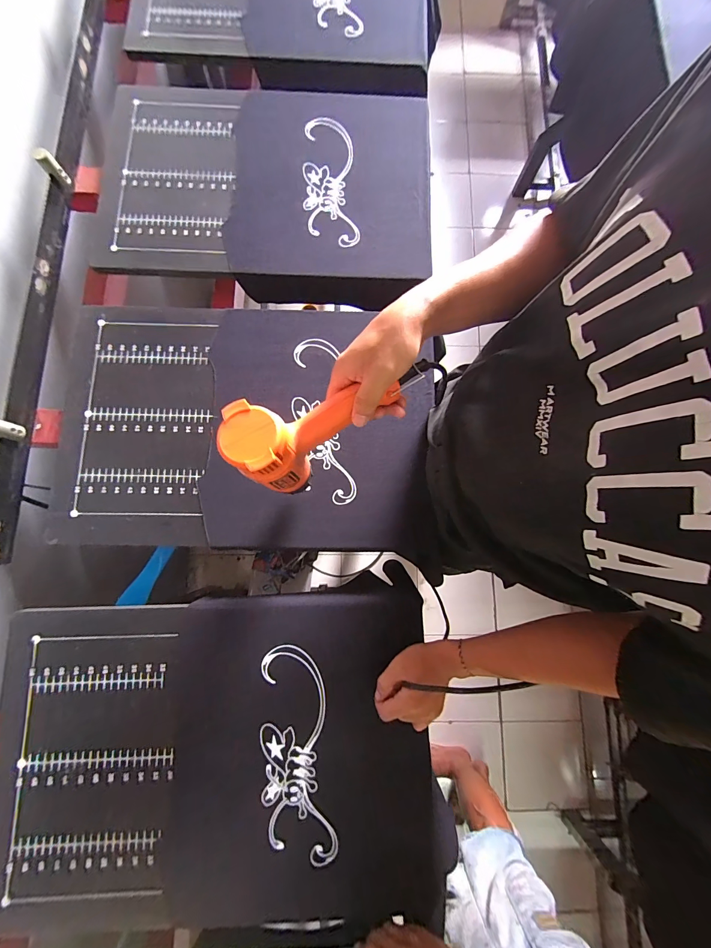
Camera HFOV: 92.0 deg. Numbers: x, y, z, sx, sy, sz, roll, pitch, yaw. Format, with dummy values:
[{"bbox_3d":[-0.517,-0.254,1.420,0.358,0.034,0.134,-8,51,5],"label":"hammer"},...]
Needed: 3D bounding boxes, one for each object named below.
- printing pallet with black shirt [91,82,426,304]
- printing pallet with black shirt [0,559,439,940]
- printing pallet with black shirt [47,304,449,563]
[{"bbox_3d":[-0.182,-0.540,0.658,0.643,0.072,0.411,2,80,-1],"label":"printing pallet with black shirt"},{"bbox_3d":[-0.199,0.390,0.487,0.610,0.050,0.434,-2,80,-2],"label":"printing pallet with black shirt"},{"bbox_3d":[-0.172,-0.085,0.551,0.587,0.021,0.393,3,80,-1],"label":"printing pallet with black shirt"}]

